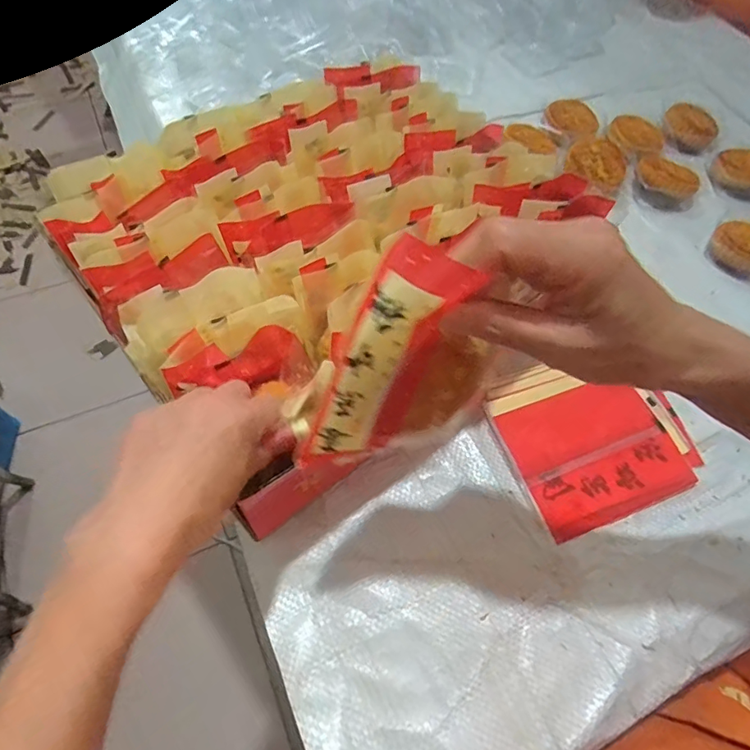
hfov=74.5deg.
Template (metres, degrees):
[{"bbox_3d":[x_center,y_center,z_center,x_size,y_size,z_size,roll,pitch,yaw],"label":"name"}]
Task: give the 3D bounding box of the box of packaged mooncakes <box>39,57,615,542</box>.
[{"bbox_3d":[-0.041,-0.122,0.456,0.394,0.128,0.307,-38,69,-21],"label":"box of packaged mooncakes"}]

